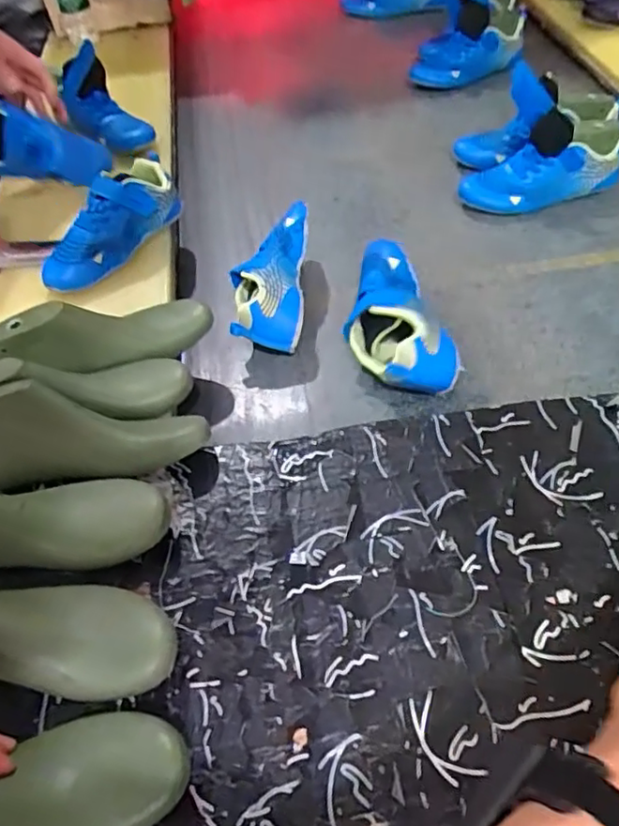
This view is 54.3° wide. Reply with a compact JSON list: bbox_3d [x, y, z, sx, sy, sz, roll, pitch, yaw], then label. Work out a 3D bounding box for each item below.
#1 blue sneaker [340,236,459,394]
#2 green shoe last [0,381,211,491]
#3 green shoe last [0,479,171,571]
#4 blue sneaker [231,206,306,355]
[{"bbox_3d":[0.089,-0.099,0.689,0.093,0.106,0.203,-13,52,-3],"label":"blue sneaker"},{"bbox_3d":[-0.216,0.017,0.552,0.233,0.078,0.069,-9,50,-2],"label":"green shoe last"},{"bbox_3d":[-0.235,0.086,0.494,0.233,0.073,0.075,-2,50,-11],"label":"green shoe last"},{"bbox_3d":[-0.048,-0.178,0.761,0.089,0.079,0.223,-1,51,5],"label":"blue sneaker"}]

